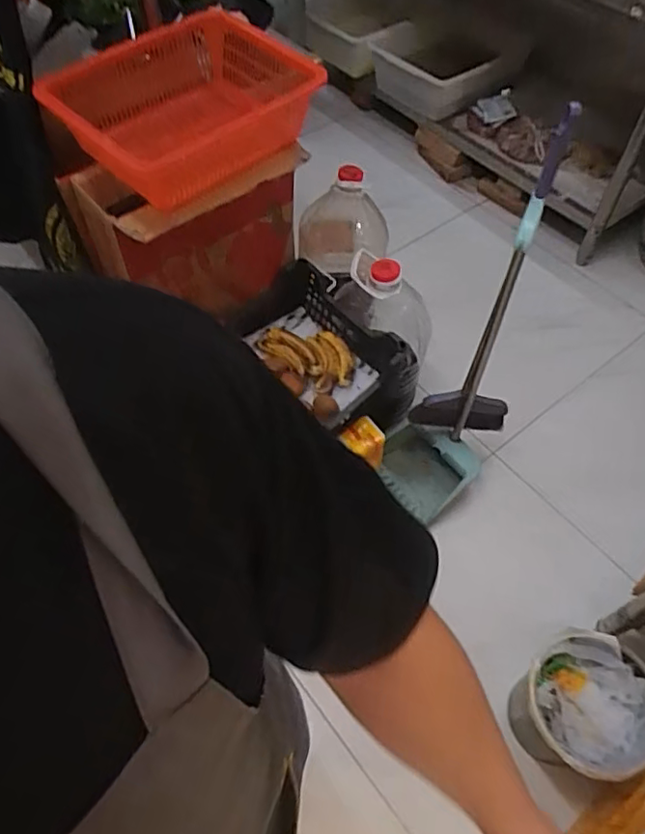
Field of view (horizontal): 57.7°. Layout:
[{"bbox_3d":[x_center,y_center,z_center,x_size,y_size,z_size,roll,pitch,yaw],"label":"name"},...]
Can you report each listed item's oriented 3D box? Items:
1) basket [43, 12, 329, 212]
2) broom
[{"bbox_3d":[-0.249,-0.530,0.997,0.395,0.131,0.306,-33,64,-20],"label":"basket"},{"bbox_3d":[0.374,-0.211,1.249,0.219,0.876,0.122,-22,60,-14],"label":"broom"}]

